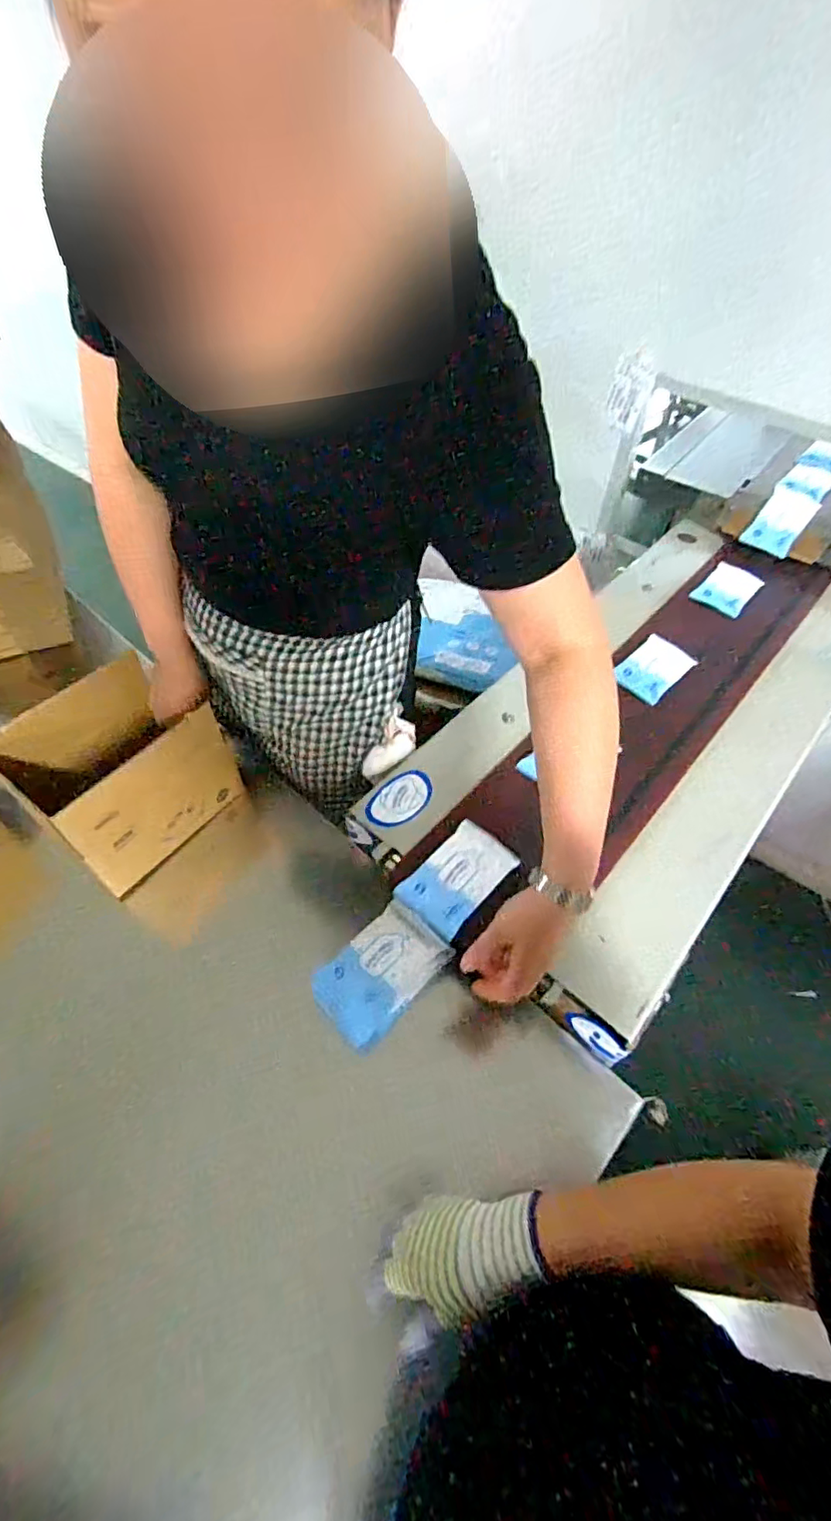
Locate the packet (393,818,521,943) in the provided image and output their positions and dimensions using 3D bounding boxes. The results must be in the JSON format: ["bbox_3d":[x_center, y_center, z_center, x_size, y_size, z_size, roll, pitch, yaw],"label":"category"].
[{"bbox_3d":[0.049,0.138,0.692,0.092,0.041,0.140,39,63,23],"label":"packet"}]

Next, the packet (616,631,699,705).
[{"bbox_3d":[0.388,-0.153,0.950,0.149,0.014,0.090,-38,64,-24],"label":"packet"}]

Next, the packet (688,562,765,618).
[{"bbox_3d":[0.609,-0.336,1.123,0.095,0.019,0.139,37,62,22],"label":"packet"}]

